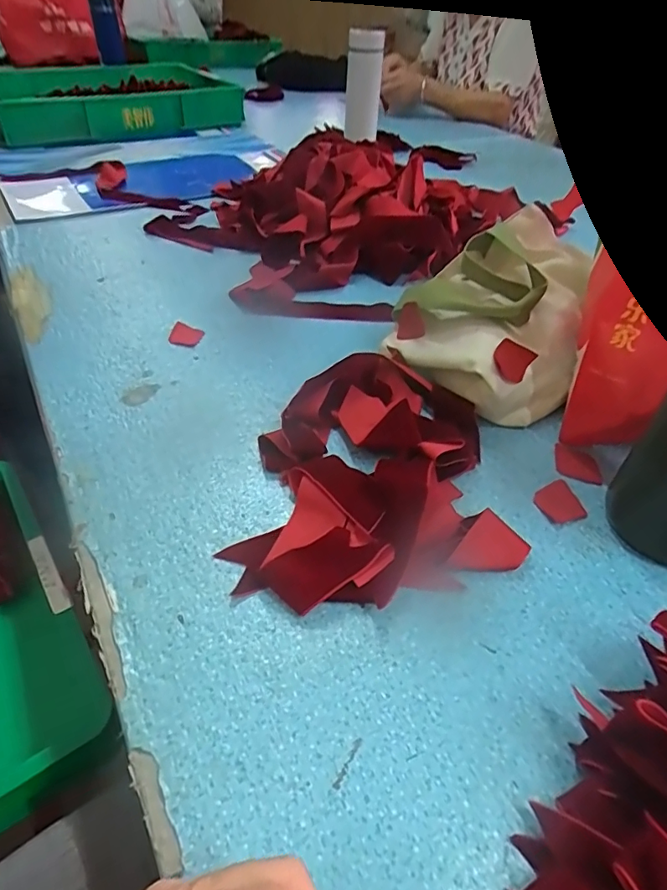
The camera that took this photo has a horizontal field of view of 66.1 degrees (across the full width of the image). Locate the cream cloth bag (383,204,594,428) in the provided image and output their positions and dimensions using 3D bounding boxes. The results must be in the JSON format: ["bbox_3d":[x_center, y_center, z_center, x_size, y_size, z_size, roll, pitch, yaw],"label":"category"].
[{"bbox_3d":[0.150,-0.128,0.501,0.167,0.109,0.220,15,44,12],"label":"cream cloth bag"}]

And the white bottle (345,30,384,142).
[{"bbox_3d":[0.055,-0.656,0.943,0.063,0.163,0.051,3,42,-1],"label":"white bottle"}]

